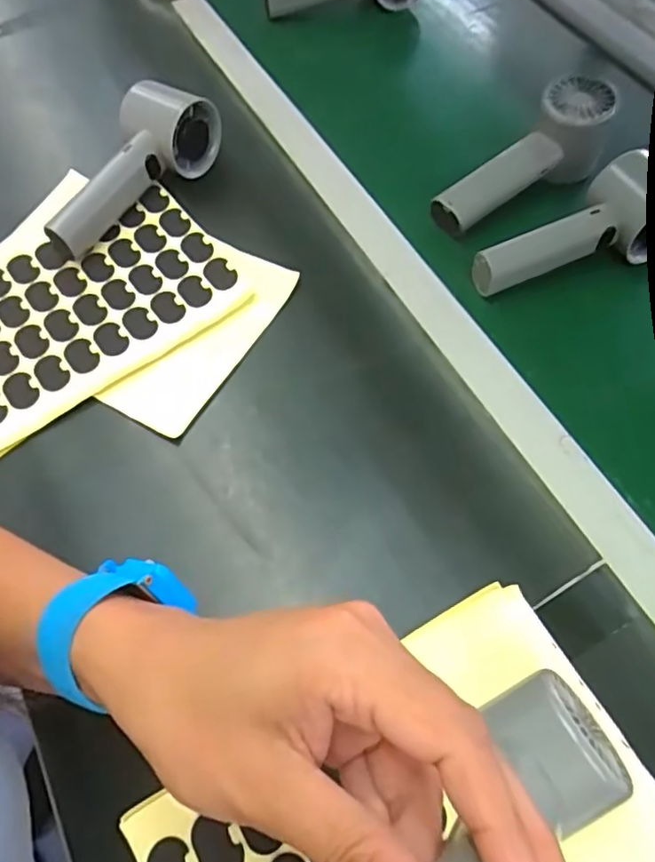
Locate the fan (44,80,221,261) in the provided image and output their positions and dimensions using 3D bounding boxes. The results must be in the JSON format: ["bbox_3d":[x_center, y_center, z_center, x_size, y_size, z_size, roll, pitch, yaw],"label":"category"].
[{"bbox_3d":[-0.154,-0.199,0.455,0.058,0.046,0.152,37,70,19],"label":"fan"}]

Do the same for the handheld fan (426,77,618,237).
[{"bbox_3d":[0.147,-0.198,0.450,0.143,0.051,0.058,-42,68,-17],"label":"handheld fan"}]

